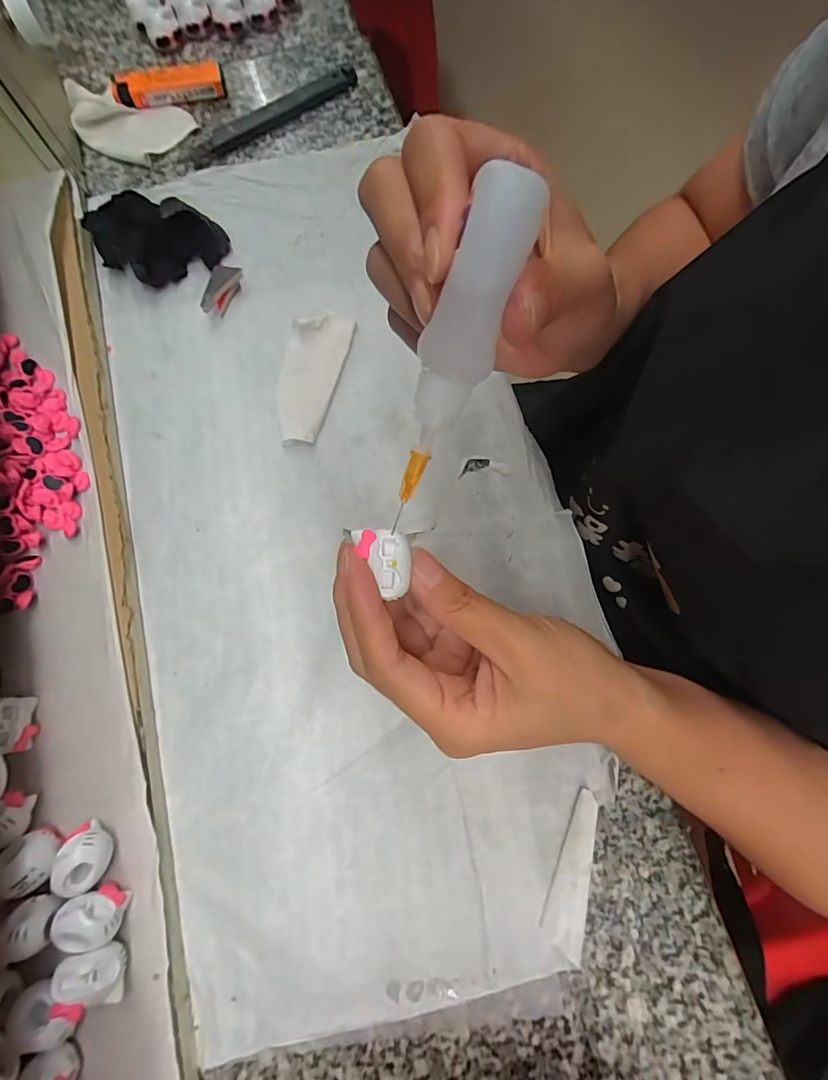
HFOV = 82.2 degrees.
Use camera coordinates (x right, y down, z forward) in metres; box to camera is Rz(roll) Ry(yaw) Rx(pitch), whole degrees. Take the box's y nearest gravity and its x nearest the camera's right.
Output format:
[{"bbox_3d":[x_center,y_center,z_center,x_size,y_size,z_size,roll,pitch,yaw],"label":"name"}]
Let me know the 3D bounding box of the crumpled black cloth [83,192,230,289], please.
[{"bbox_3d":[-0.171,-0.197,0.305,0.083,0.024,0.055,26,76,6],"label":"crumpled black cloth"}]

